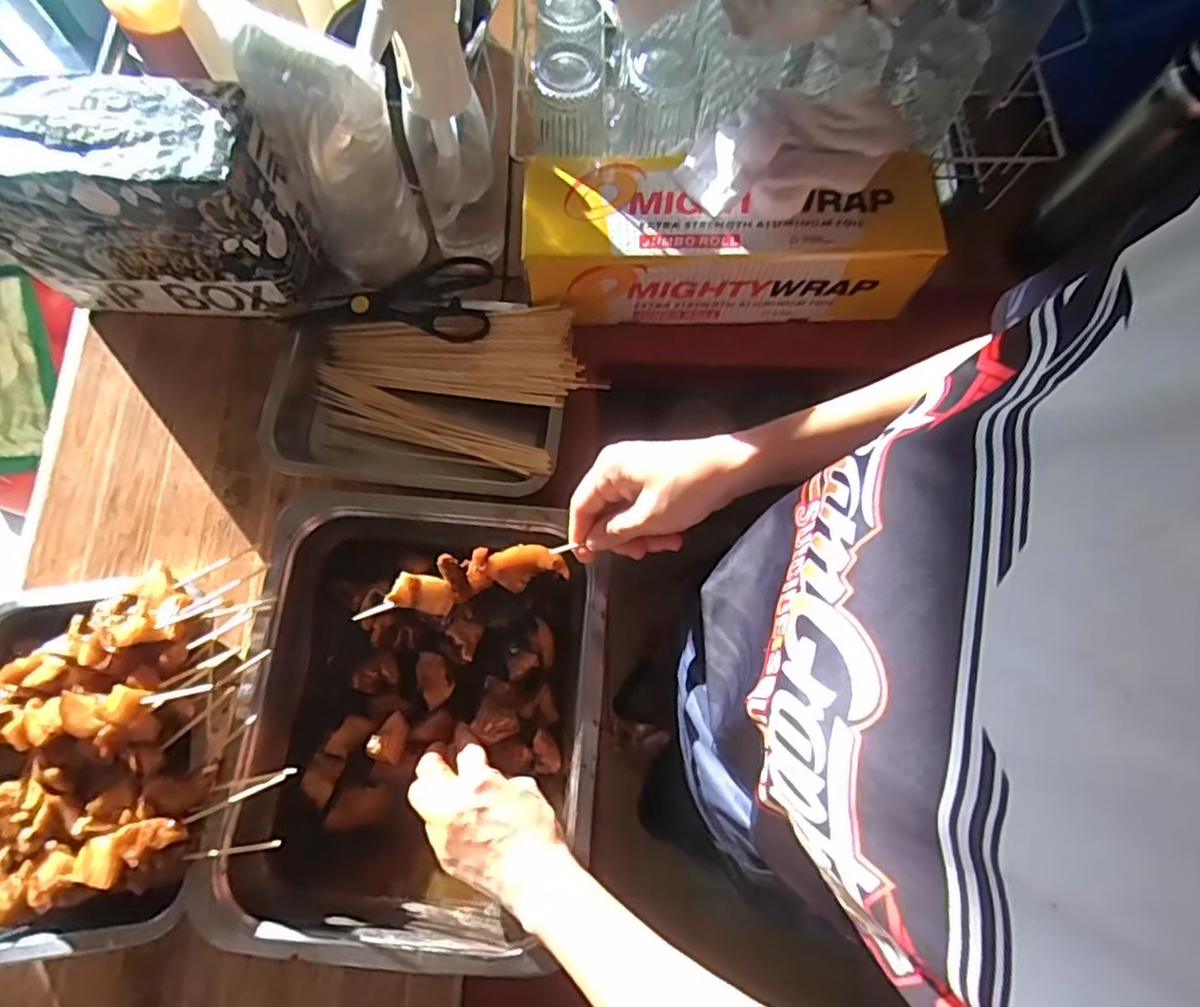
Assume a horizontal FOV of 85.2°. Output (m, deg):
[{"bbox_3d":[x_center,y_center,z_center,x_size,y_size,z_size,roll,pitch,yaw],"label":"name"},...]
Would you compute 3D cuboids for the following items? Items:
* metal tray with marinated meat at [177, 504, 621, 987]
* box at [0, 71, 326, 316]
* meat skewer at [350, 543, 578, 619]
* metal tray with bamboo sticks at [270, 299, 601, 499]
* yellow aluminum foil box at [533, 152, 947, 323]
[{"bbox_3d":[-0.136,0.159,0.514,0.273,0.061,0.331,4,74,0],"label":"metal tray with marinated meat"},{"bbox_3d":[-0.388,-0.258,0.565,0.248,0.162,0.119,0,74,-2],"label":"box"},{"bbox_3d":[-0.096,0.053,0.457,0.145,0.021,0.033,-15,75,0],"label":"meat skewer"},{"bbox_3d":[-0.161,-0.099,0.601,0.289,0.069,0.189,5,74,0],"label":"metal tray with bamboo sticks"},{"bbox_3d":[0.112,-0.242,0.594,0.356,0.103,0.106,0,74,-2],"label":"yellow aluminum foil box"}]

